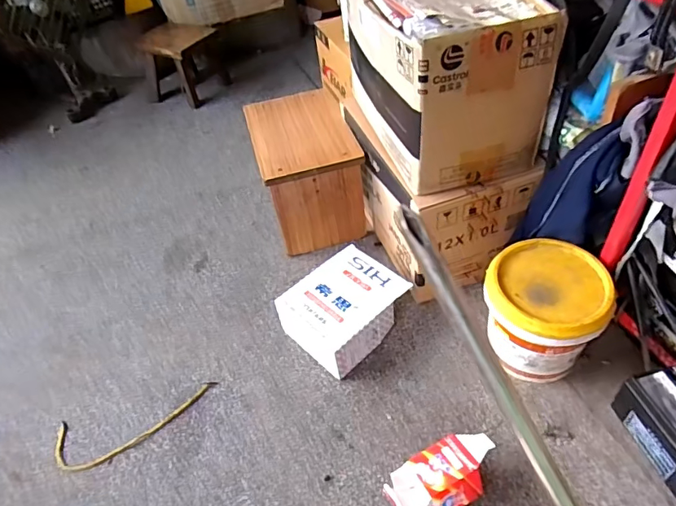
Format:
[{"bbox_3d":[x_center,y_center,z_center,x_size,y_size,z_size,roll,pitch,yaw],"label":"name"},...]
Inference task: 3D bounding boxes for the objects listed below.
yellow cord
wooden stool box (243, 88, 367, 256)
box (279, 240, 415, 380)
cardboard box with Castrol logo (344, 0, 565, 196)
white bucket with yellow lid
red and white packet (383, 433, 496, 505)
[{"bbox_3d":[-0.332,0.287,0.803,0.263,0.009,0.096,-15,47,-8],"label":"yellow cord"},{"bbox_3d":[-0.071,-0.179,1.074,0.195,0.220,0.284,-14,47,-7],"label":"wooden stool box"},{"bbox_3d":[0.012,0.100,0.877,0.191,0.096,0.164,-37,53,-26],"label":"box"},{"bbox_3d":[0.168,-0.325,0.814,0.234,0.236,0.381,-15,46,-7],"label":"cardboard box with Castrol logo"},{"bbox_3d":[0.319,0.101,0.775,0.164,0.185,0.165,-4,46,4],"label":"white bucket with yellow lid"},{"bbox_3d":[0.146,0.312,0.667,0.159,0.074,0.080,-24,49,-16],"label":"red and white packet"}]

